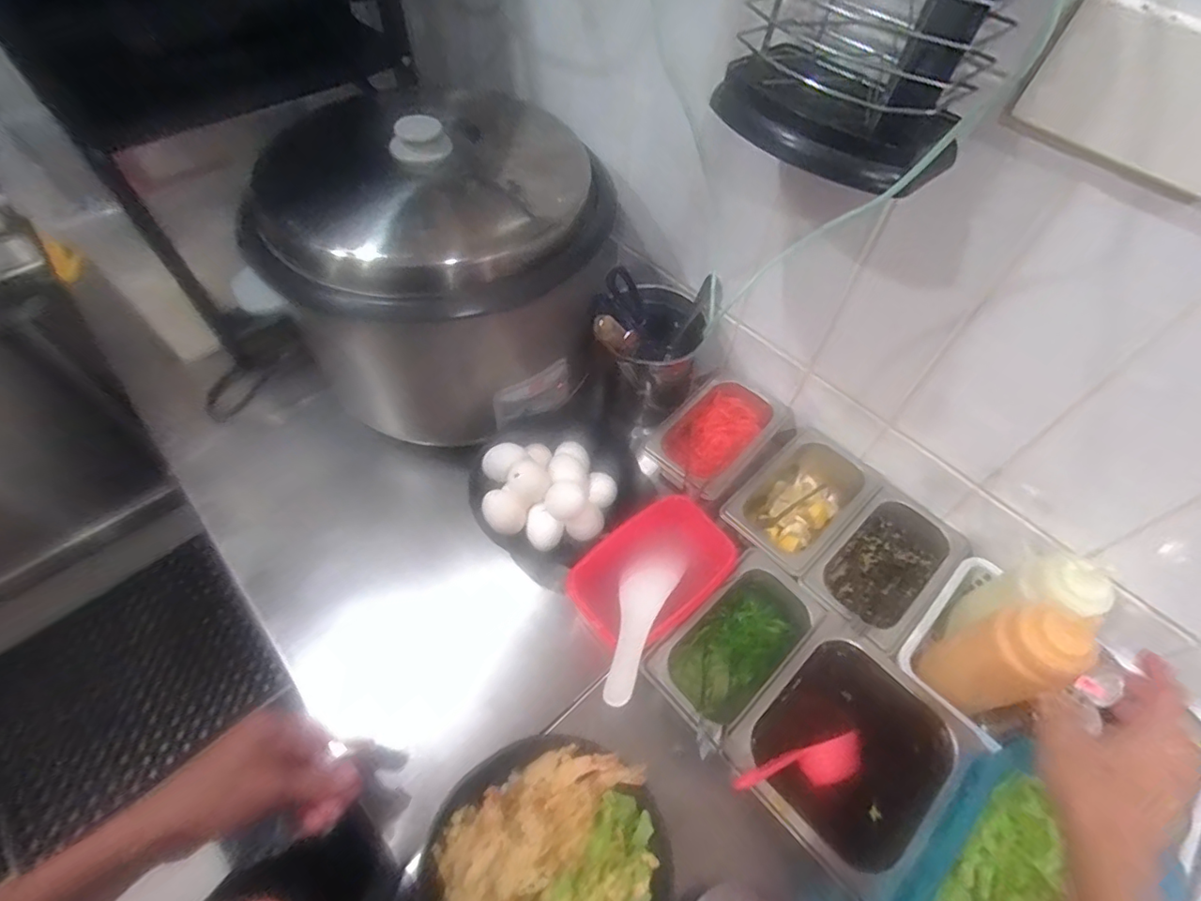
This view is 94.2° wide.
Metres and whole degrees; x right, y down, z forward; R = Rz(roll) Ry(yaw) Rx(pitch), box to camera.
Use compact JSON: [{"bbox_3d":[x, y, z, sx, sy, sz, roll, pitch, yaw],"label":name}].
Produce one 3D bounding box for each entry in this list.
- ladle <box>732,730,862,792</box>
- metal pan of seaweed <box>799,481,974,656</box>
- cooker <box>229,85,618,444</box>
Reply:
[{"bbox_3d":[0.161,0.258,0.455,0.133,0.025,0.032,5,53,-24],"label":"ladle"},{"bbox_3d":[0.292,0.129,0.589,0.171,0.063,0.104,-37,65,-24],"label":"metal pan of seaweed"},{"bbox_3d":[-0.193,-0.222,0.664,0.336,0.303,0.394,-20,59,-16],"label":"cooker"}]

